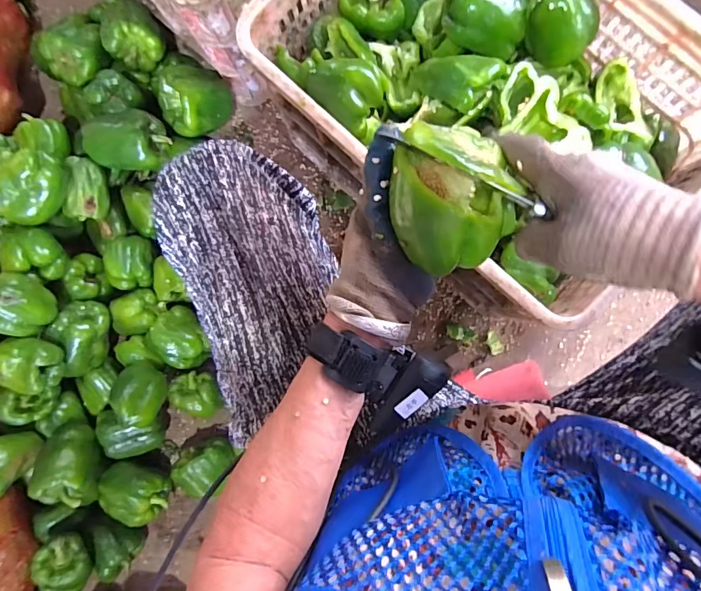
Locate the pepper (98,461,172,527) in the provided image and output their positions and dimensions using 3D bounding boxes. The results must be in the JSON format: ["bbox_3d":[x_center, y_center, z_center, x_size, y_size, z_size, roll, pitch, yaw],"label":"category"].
[{"bbox_3d":[-0.356,0.325,0.734,0.099,0.064,0.070,16,92,5],"label":"pepper"}]

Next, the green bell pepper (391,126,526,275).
[{"bbox_3d":[0.068,-0.063,0.287,0.076,0.058,0.090,-7,88,5],"label":"green bell pepper"}]

